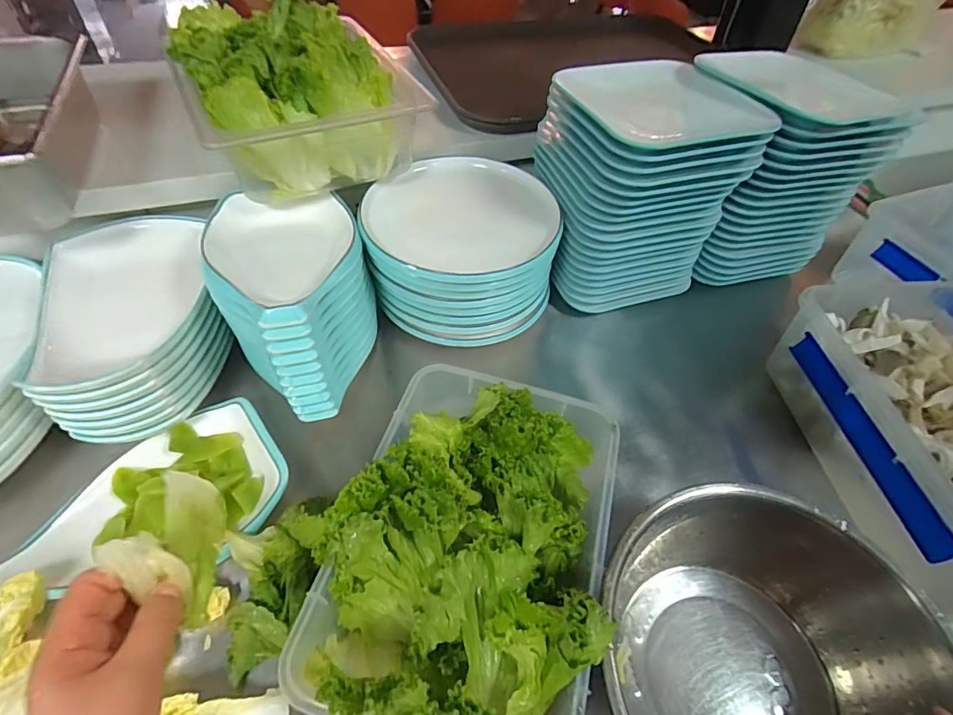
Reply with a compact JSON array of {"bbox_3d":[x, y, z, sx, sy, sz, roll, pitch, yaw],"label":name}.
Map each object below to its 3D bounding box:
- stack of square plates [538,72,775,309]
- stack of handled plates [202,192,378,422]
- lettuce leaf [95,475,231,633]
[{"bbox_3d":[0.218,-0.225,0.697,0.237,0.272,0.192,-13,52,-14],"label":"stack of square plates"},{"bbox_3d":[-0.212,-0.073,0.594,0.177,0.161,0.260,-12,53,-12],"label":"stack of handled plates"},{"bbox_3d":[-0.184,0.106,0.299,0.042,0.051,0.092,-3,50,-6],"label":"lettuce leaf"}]

